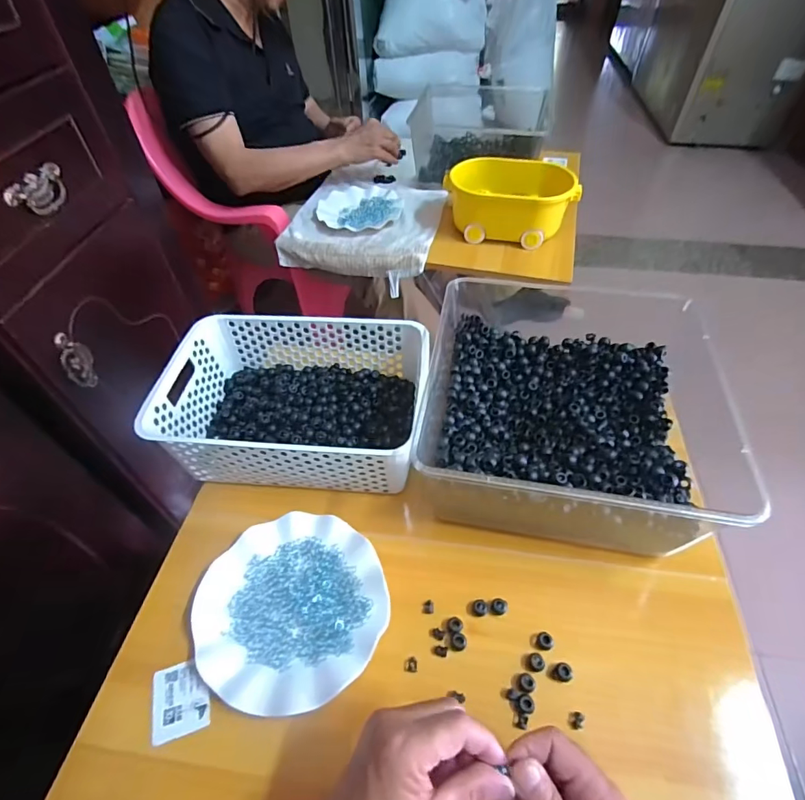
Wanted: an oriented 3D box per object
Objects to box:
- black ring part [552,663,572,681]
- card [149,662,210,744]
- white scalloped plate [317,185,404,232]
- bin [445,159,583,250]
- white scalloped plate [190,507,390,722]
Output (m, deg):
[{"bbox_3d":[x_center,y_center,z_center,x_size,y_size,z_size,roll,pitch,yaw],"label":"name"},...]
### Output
[{"bbox_3d":[0.148,0.251,0.415,0.015,0.012,0.015,-1,49,1],"label":"black ring part"},{"bbox_3d":[-0.205,0.276,0.418,0.051,0.006,0.060,-14,50,-10],"label":"card"},{"bbox_3d":[-0.093,-0.416,0.988,0.177,0.022,0.188,-1,49,1],"label":"white scalloped plate"},{"bbox_3d":[0.210,-0.396,0.886,0.253,0.104,0.144,8,50,8],"label":"bin"},{"bbox_3d":[-0.110,0.207,0.455,0.179,0.029,0.178,-1,49,1],"label":"white scalloped plate"}]

